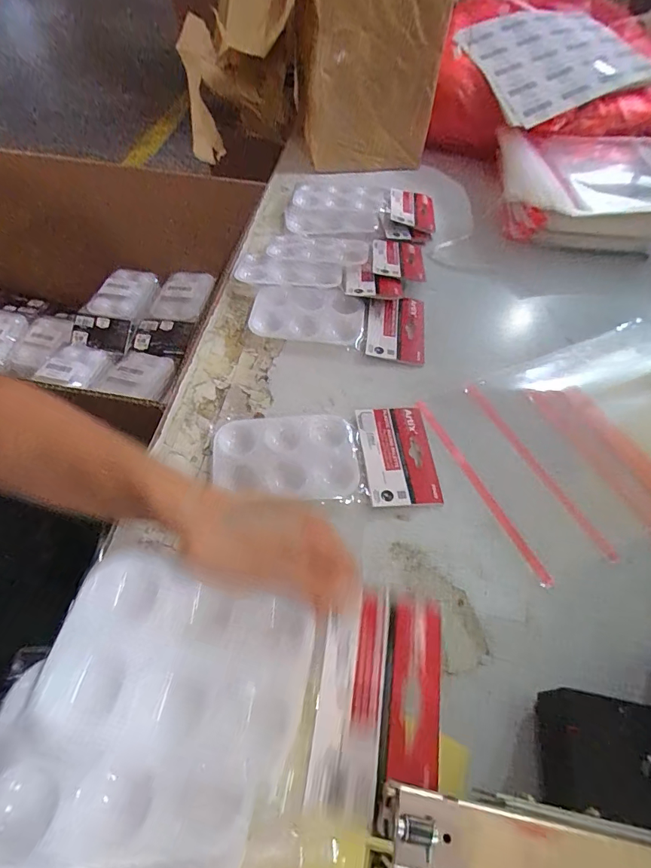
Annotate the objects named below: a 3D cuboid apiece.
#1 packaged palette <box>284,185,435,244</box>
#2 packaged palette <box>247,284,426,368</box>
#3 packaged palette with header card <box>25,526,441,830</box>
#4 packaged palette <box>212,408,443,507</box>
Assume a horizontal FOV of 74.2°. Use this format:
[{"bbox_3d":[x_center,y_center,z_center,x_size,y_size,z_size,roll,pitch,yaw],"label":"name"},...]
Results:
[{"bbox_3d":[0.049,-0.310,0.589,0.198,0.018,0.118,1,56,0],"label":"packaged palette"},{"bbox_3d":[0.014,-0.126,0.478,0.192,0.021,0.083,7,56,4],"label":"packaged palette"},{"bbox_3d":[-0.036,0.121,0.216,0.192,0.015,0.101,13,56,-5],"label":"packaged palette with header card"},{"bbox_3d":[-0.002,0.021,0.383,0.190,0.012,0.094,-3,56,-3],"label":"packaged palette"}]

